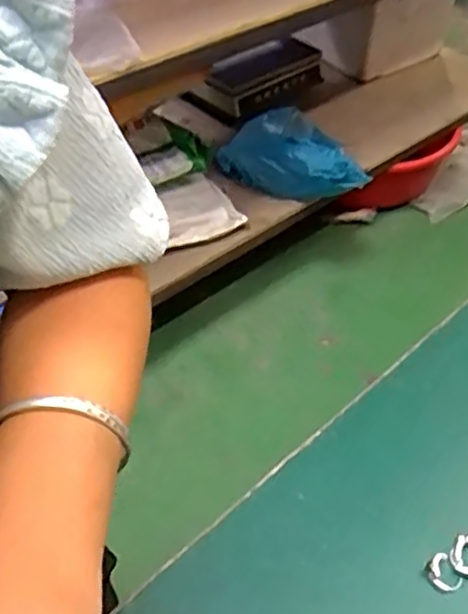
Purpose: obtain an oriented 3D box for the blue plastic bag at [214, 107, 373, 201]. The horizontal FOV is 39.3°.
[{"bbox_3d":[0.108,-0.276,1.262,0.293,0.125,0.129,28,52,24],"label":"blue plastic bag"}]

